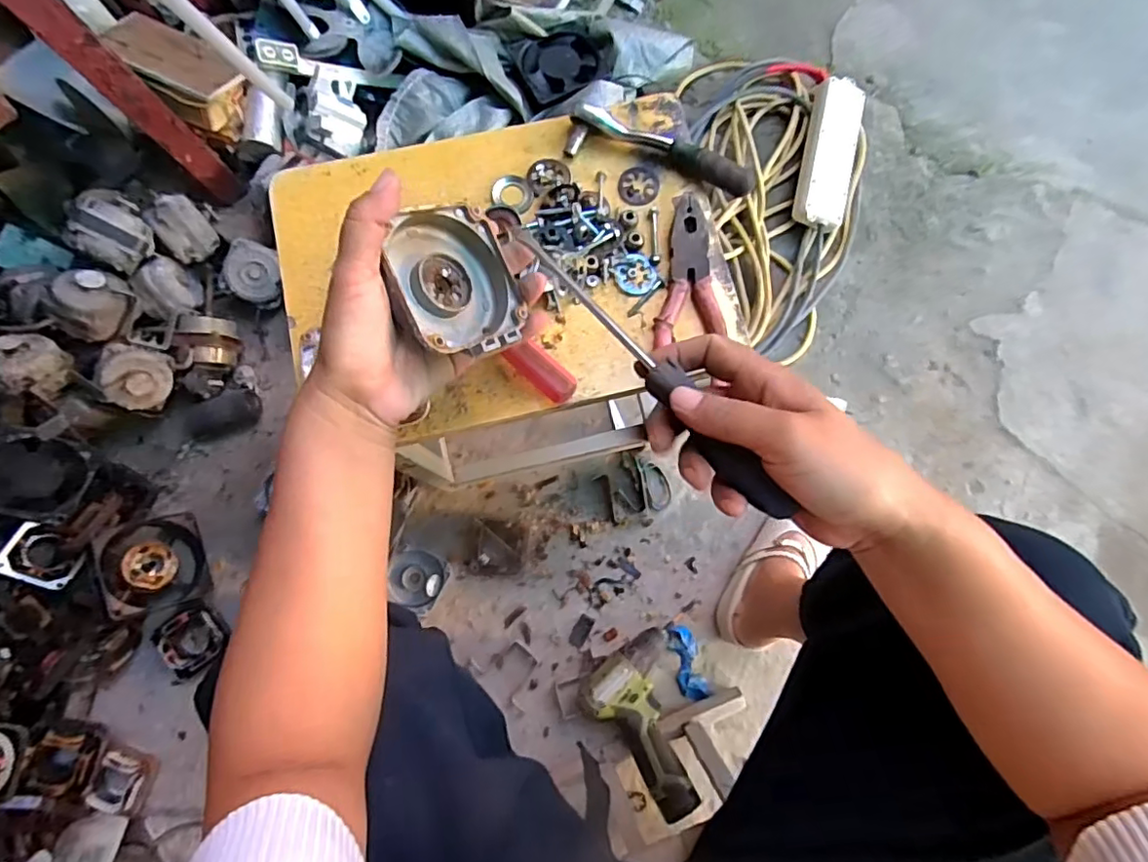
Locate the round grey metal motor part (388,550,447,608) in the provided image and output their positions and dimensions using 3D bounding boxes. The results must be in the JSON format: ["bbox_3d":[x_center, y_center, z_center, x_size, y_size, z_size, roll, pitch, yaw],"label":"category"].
[{"bbox_3d":[-0.221,0.210,0.829,0.070,0.026,0.075,0,78,1],"label":"round grey metal motor part"}]

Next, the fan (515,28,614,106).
[{"bbox_3d":[-0.009,-0.558,0.880,0.142,0.030,0.121,-18,79,-3],"label":"fan"}]

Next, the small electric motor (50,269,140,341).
[{"bbox_3d":[-0.636,-0.165,0.773,0.068,0.061,0.084,-3,78,0],"label":"small electric motor"}]

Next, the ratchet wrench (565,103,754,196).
[{"bbox_3d":[0.067,-0.217,0.454,0.146,0.021,0.031,16,79,4],"label":"ratchet wrench"}]

